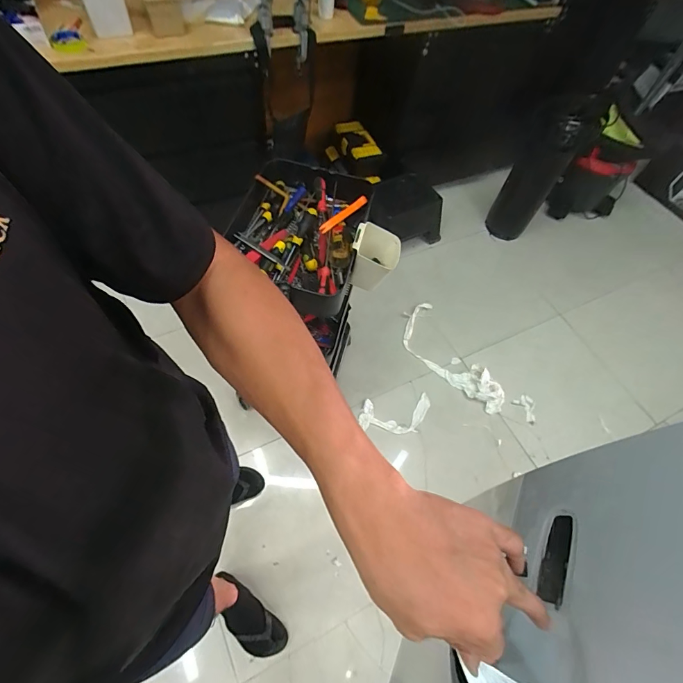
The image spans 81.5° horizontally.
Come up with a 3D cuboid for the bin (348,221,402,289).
[{"bbox_3d":[0.084,-0.210,0.998,0.116,0.111,0.125,14,59,2],"label":"bin"}]

